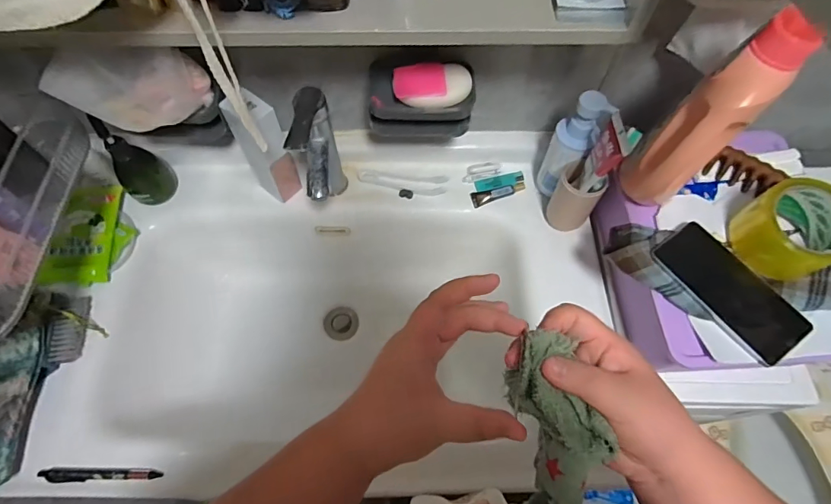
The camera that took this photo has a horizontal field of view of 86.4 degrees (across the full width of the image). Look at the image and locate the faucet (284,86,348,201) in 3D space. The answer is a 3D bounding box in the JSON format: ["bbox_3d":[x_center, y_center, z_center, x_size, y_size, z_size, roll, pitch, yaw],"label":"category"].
[{"bbox_3d":[-0.130,-0.112,0.596,0.047,0.172,0.121,-3,64,-1],"label":"faucet"}]

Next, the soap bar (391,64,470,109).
[{"bbox_3d":[0.021,-0.199,0.529,0.091,0.023,0.049,-9,64,-4],"label":"soap bar"}]

